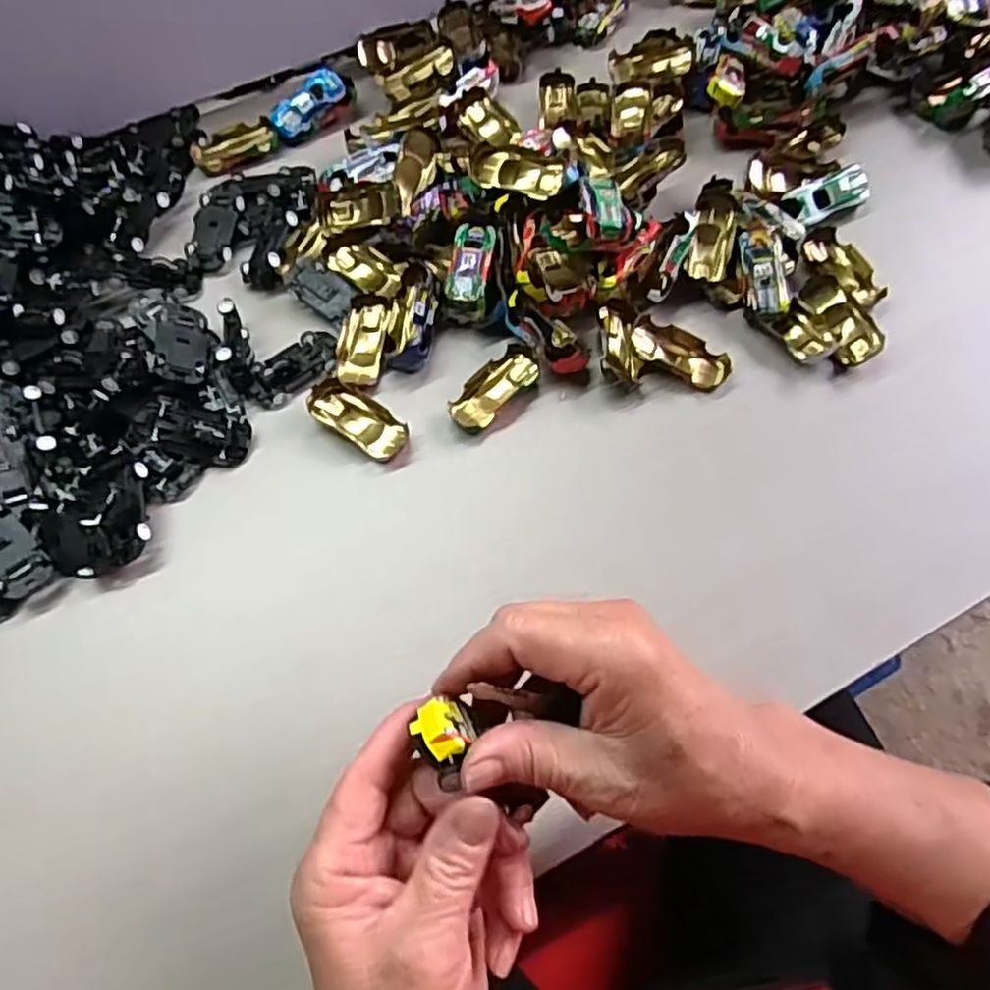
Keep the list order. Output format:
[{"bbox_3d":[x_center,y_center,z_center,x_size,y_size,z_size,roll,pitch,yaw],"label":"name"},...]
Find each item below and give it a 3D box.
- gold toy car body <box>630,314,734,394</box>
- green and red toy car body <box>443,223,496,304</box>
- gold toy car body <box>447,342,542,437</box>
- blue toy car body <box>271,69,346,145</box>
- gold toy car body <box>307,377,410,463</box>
[{"bbox_3d":[0.114,-0.088,0.439,0.062,0.013,0.031,26,68,13],"label":"gold toy car body"},{"bbox_3d":[-0.016,-0.148,0.460,0.025,0.016,0.060,8,65,6],"label":"green and red toy car body"},{"bbox_3d":[0.000,-0.065,0.434,0.029,0.018,0.065,40,72,19],"label":"gold toy car body"},{"bbox_3d":[-0.142,-0.297,0.543,0.025,0.019,0.063,43,88,15],"label":"blue toy car body"},{"bbox_3d":[-0.082,-0.046,0.434,0.065,0.014,0.030,31,69,15],"label":"gold toy car body"}]

